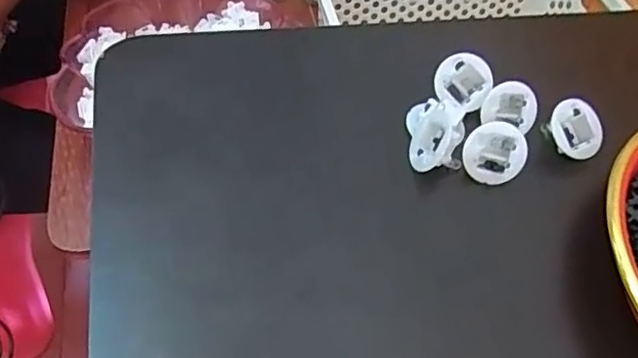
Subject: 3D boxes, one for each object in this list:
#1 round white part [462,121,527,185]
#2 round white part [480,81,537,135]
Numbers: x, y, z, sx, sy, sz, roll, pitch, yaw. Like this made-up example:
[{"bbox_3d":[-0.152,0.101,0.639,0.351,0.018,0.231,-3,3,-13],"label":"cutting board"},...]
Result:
[{"bbox_3d":[0.091,-0.014,0.324,0.033,0.032,0.004,-25,17,5],"label":"round white part"},{"bbox_3d":[0.106,-0.039,0.346,0.033,0.029,0.007,7,14,-14],"label":"round white part"}]

